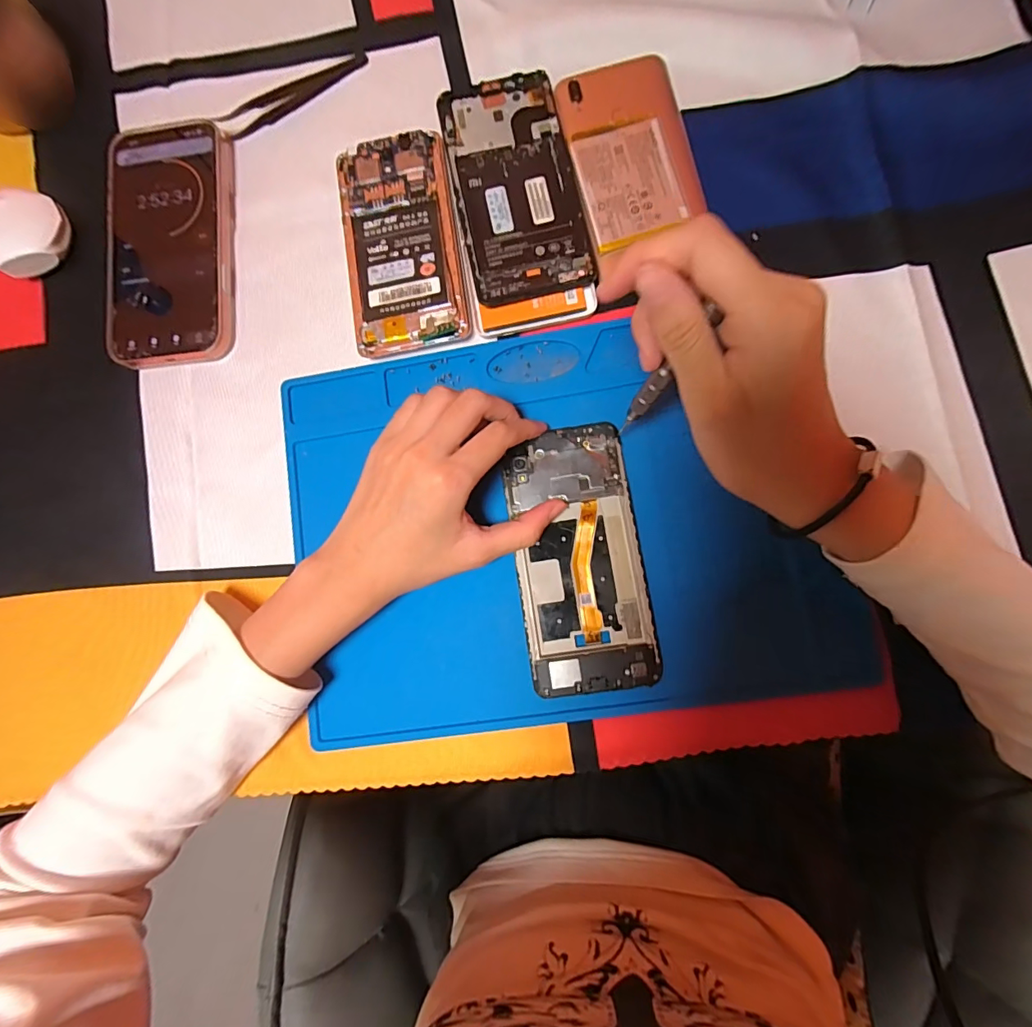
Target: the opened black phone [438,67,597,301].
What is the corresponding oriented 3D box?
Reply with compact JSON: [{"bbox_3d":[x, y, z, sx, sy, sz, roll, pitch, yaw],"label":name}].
[{"bbox_3d":[0.000,-0.204,0.298,0.071,0.014,0.148,-13,83,4],"label":"opened black phone"}]

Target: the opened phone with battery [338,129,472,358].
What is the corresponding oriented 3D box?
[{"bbox_3d":[-0.071,-0.170,0.301,0.071,0.015,0.136,-8,83,4],"label":"opened phone with battery"}]

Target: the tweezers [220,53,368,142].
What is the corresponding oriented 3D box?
[{"bbox_3d":[-0.153,-0.294,0.329,0.104,0.010,0.020,-28,82,2],"label":"tweezers"}]

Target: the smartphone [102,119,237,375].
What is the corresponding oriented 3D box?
[{"bbox_3d":[-0.233,-0.182,0.320,0.081,0.014,0.167,-4,84,5],"label":"smartphone"}]

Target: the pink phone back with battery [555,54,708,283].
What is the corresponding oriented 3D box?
[{"bbox_3d":[0.072,-0.223,0.293,0.073,0.009,0.136,-12,83,4],"label":"pink phone back with battery"}]

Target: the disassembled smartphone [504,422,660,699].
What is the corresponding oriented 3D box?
[{"bbox_3d":[0.037,0.025,0.271,0.070,0.006,0.147,-6,84,5],"label":"disassembled smartphone"}]

